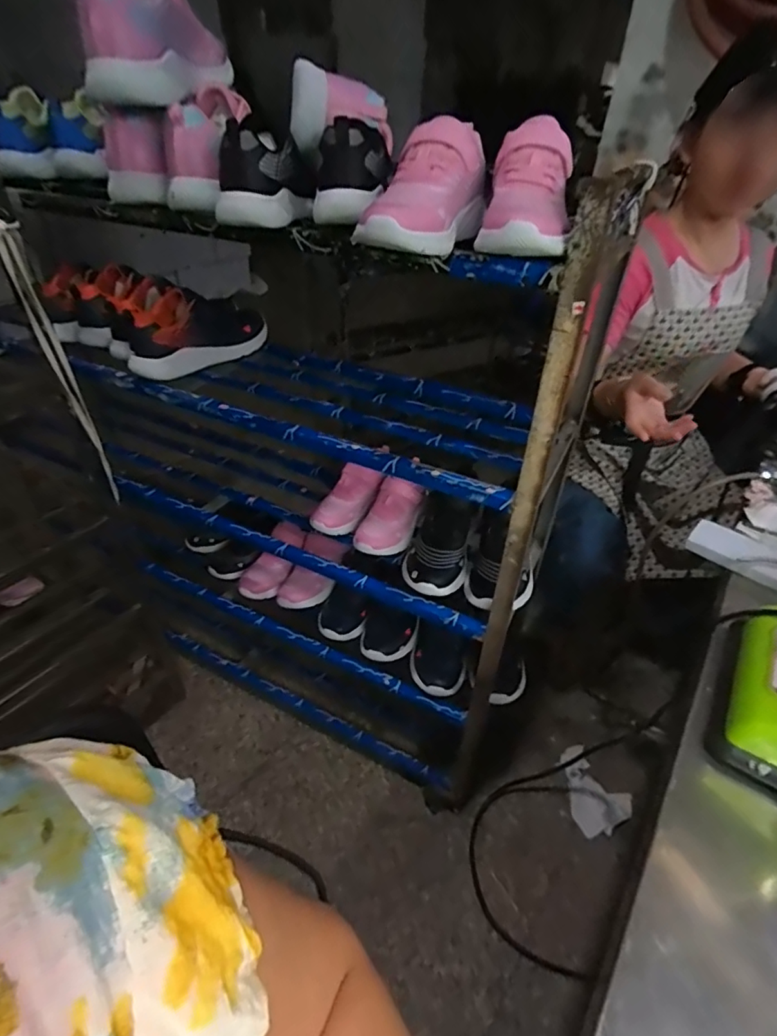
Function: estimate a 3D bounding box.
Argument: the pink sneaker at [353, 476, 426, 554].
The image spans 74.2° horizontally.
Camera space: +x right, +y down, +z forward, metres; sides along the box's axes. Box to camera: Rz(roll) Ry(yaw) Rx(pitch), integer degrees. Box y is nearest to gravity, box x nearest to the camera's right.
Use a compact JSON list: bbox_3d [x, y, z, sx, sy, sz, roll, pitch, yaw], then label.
[{"bbox_3d":[0.000,0.010,0.902,0.084,0.073,0.143,28,66,-5],"label":"pink sneaker"}]

